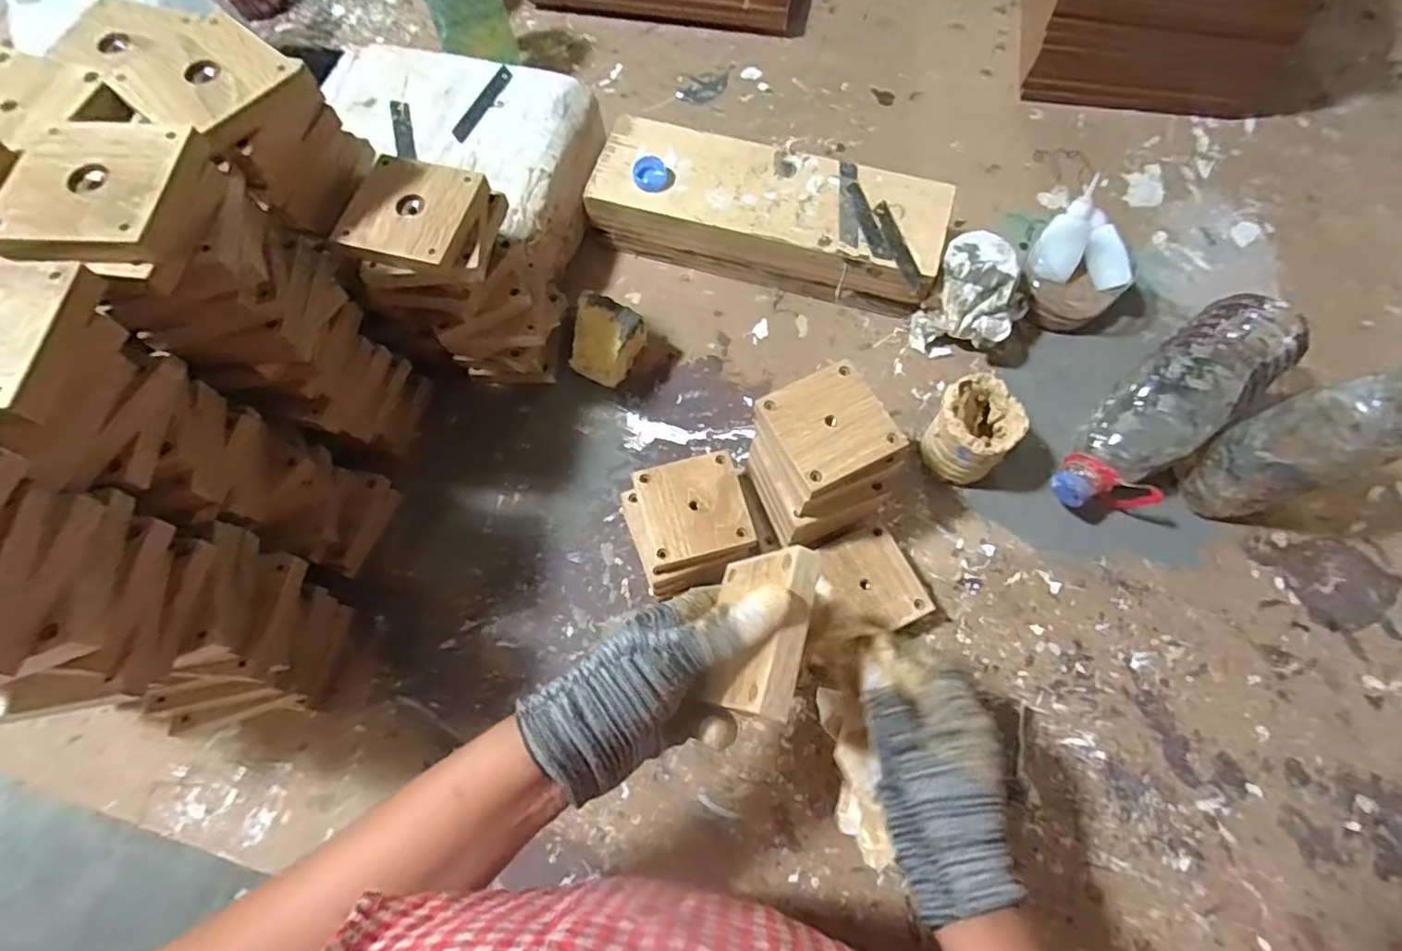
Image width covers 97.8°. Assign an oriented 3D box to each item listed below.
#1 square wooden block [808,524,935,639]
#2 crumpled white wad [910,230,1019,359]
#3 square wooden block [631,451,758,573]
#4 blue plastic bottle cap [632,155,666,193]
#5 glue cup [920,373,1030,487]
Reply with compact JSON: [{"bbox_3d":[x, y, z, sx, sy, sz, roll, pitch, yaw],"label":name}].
[{"bbox_3d":[0.128,0.089,0.491,0.087,0.018,0.078,-21,71,-6],"label":"square wooden block"},{"bbox_3d":[0.252,-0.166,0.571,0.075,0.075,0.094,24,74,9],"label":"crumpled white wad"},{"bbox_3d":[-0.006,0.026,0.482,0.082,0.012,0.083,-15,71,-4],"label":"square wooden block"},{"bbox_3d":[-0.049,-0.289,0.586,0.031,0.006,0.038,-7,70,-1],"label":"blue plastic bottle cap"},{"bbox_3d":[0.228,-0.035,0.523,0.066,0.085,0.067,0,72,1],"label":"glue cup"}]

